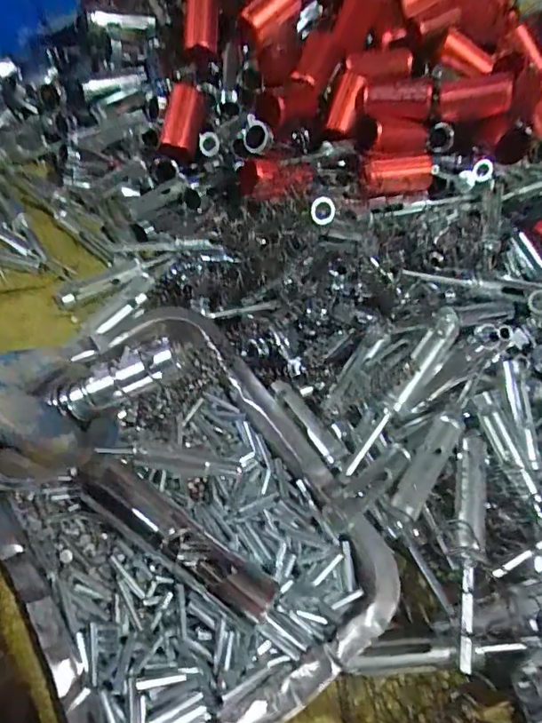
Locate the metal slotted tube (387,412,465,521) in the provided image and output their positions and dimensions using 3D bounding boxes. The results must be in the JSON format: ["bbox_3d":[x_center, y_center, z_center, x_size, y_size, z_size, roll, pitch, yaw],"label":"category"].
[{"bbox_3d":[0.097,0.064,0.326,0.023,0.017,0.077,34,52,14],"label":"metal slotted tube"}]

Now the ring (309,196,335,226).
[{"bbox_3d":[0.037,-0.107,0.370,0.018,0.020,0.007,-5,32,11],"label":"ring"}]

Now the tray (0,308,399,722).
[{"bbox_3d":[-0.059,0.080,0.306,0.180,0.034,0.250,-25,62,-29],"label":"tray"}]

